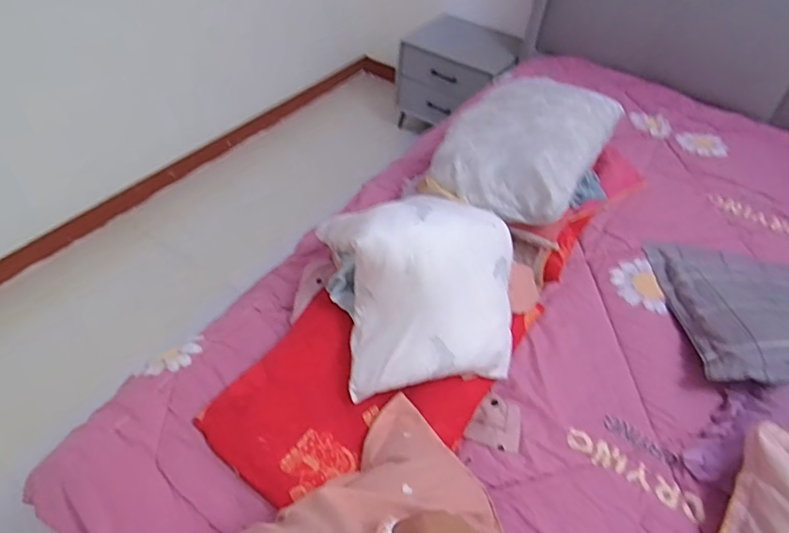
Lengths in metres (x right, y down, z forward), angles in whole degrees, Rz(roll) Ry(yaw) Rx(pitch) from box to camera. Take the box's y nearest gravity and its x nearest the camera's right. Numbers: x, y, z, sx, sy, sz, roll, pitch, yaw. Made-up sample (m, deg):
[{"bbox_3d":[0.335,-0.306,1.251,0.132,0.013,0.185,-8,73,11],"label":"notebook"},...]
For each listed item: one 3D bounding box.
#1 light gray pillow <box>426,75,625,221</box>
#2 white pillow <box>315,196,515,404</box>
[{"bbox_3d":[0.326,-0.328,1.299,0.350,0.136,0.493,26,50,19],"label":"light gray pillow"},{"bbox_3d":[0.068,0.040,1.028,0.346,0.156,0.370,-4,77,-17],"label":"white pillow"}]

